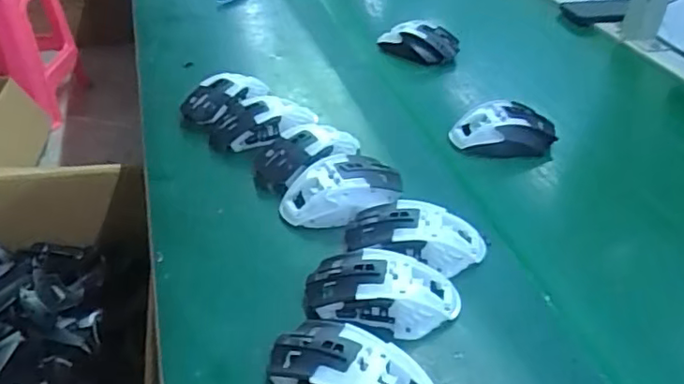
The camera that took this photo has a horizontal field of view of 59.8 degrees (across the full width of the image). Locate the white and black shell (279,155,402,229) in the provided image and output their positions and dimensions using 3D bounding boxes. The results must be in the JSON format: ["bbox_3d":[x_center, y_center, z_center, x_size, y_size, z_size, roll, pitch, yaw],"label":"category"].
[{"bbox_3d":[0.001,0.001,0.555,0.116,0.039,0.067,-12,40,-15],"label":"white and black shell"}]

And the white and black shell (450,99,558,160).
[{"bbox_3d":[0.176,-0.067,0.645,0.108,0.036,0.063,8,40,10],"label":"white and black shell"}]

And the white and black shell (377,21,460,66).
[{"bbox_3d":[0.104,-0.210,0.823,0.112,0.046,0.042,16,39,17],"label":"white and black shell"}]

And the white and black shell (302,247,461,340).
[{"bbox_3d":[0.031,0.075,0.459,0.118,0.035,0.060,3,39,5],"label":"white and black shell"}]

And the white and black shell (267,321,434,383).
[{"bbox_3d":[0.007,0.124,0.399,0.113,0.036,0.059,18,42,21],"label":"white and black shell"}]

